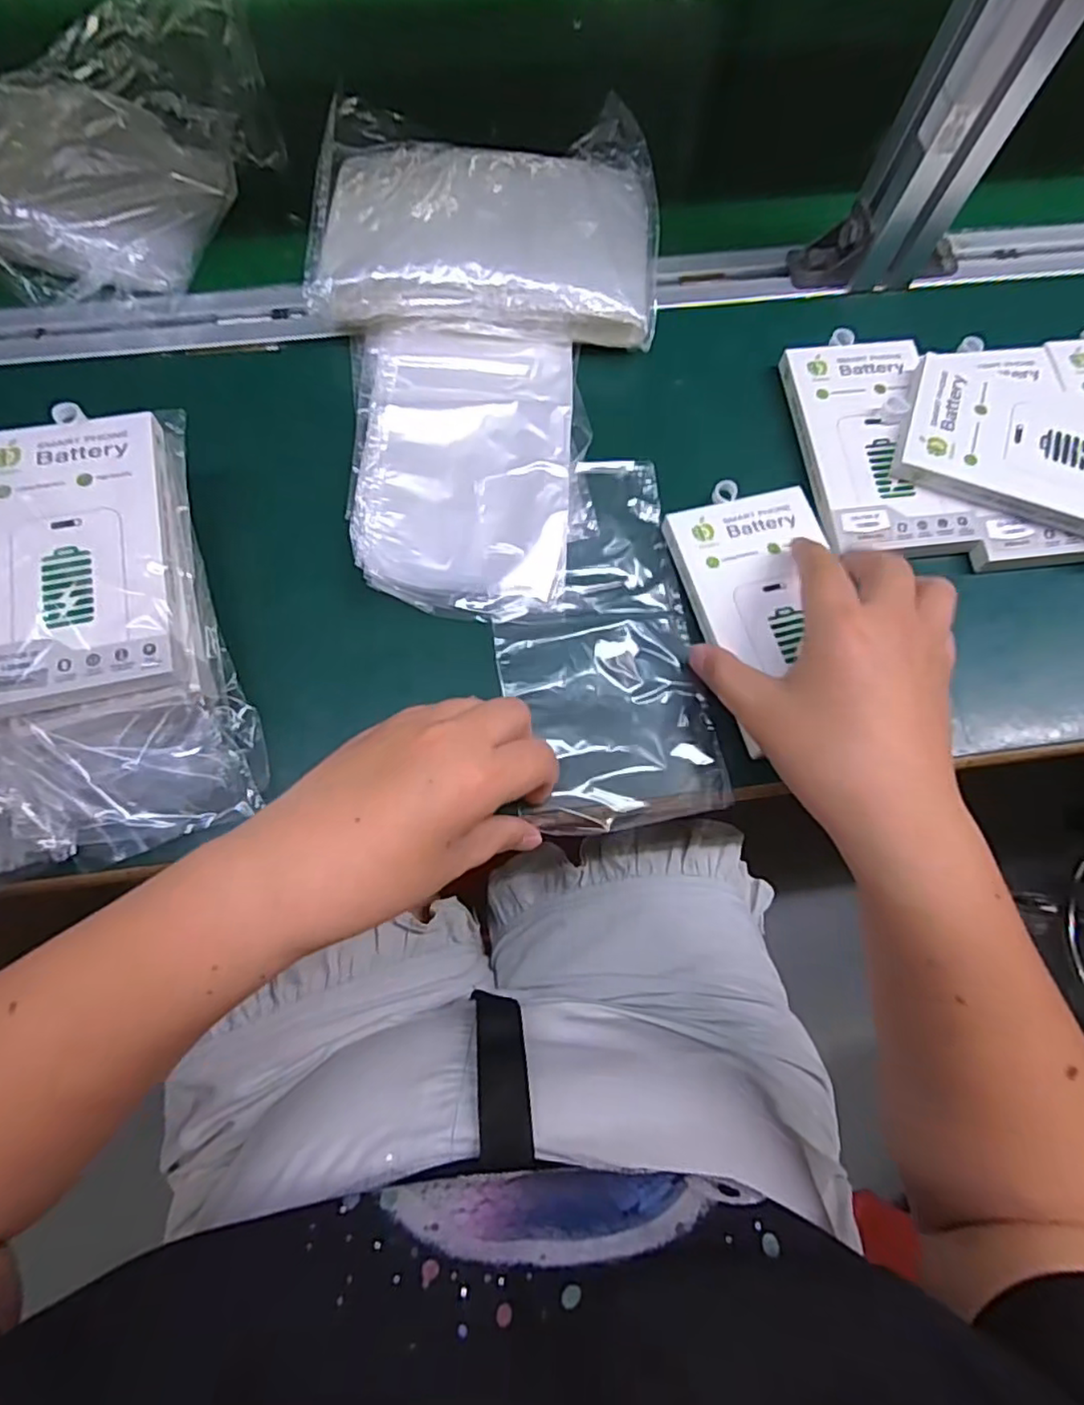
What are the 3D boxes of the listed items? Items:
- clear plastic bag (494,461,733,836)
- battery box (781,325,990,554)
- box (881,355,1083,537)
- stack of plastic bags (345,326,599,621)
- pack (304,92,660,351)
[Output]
[{"bbox_3d":[0.028,-0.034,0.322,0.096,0.015,0.189,-8,75,-5],"label":"clear plastic bag"},{"bbox_3d":[0.185,-0.148,0.357,0.079,0.010,0.143,-8,74,-4],"label":"battery box"},{"bbox_3d":[0.262,-0.142,0.348,0.138,0.016,0.090,17,74,4],"label":"box"},{"bbox_3d":[-0.038,-0.130,0.347,0.125,0.014,0.173,-3,73,-2],"label":"stack of plastic bags"},{"bbox_3d":[-0.031,-0.277,0.378,0.193,0.046,0.136,3,73,-1],"label":"pack"}]

